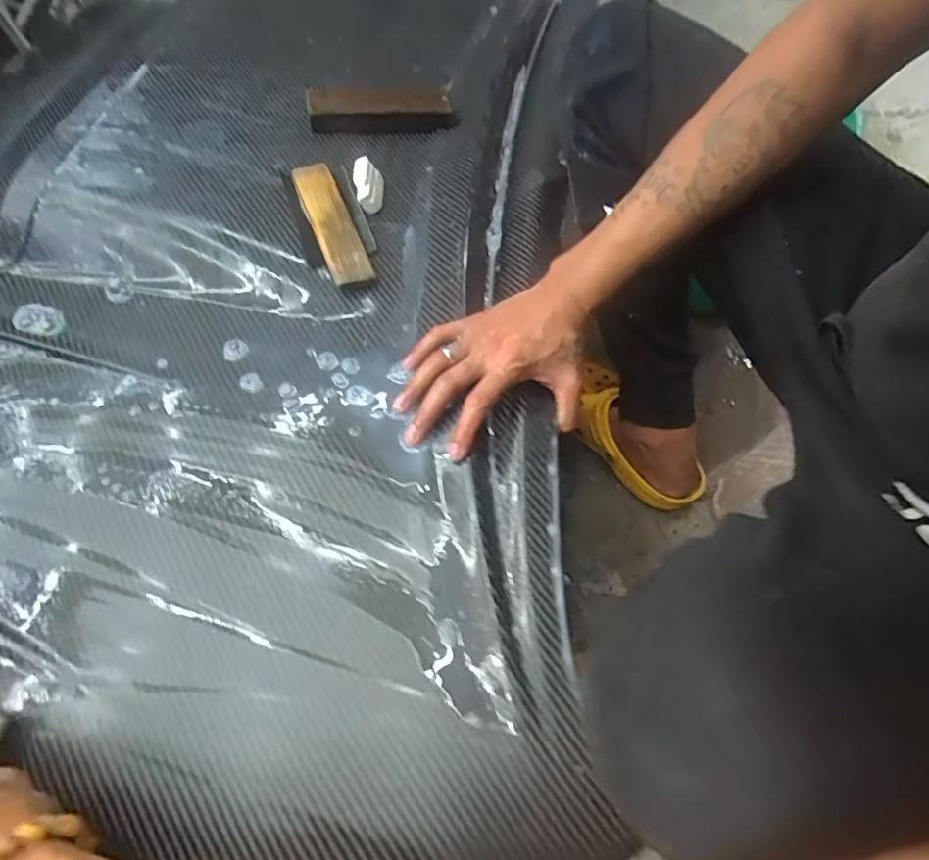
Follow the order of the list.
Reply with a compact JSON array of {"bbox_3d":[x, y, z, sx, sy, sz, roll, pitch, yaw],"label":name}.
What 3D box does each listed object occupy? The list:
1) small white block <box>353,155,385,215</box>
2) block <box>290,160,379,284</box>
[{"bbox_3d":[-0.093,-0.241,0.553,0.027,0.028,0.046,-12,62,-4],"label":"small white block"},{"bbox_3d":[-0.125,-0.197,0.527,0.039,0.010,0.147,-15,67,-24],"label":"block"}]

